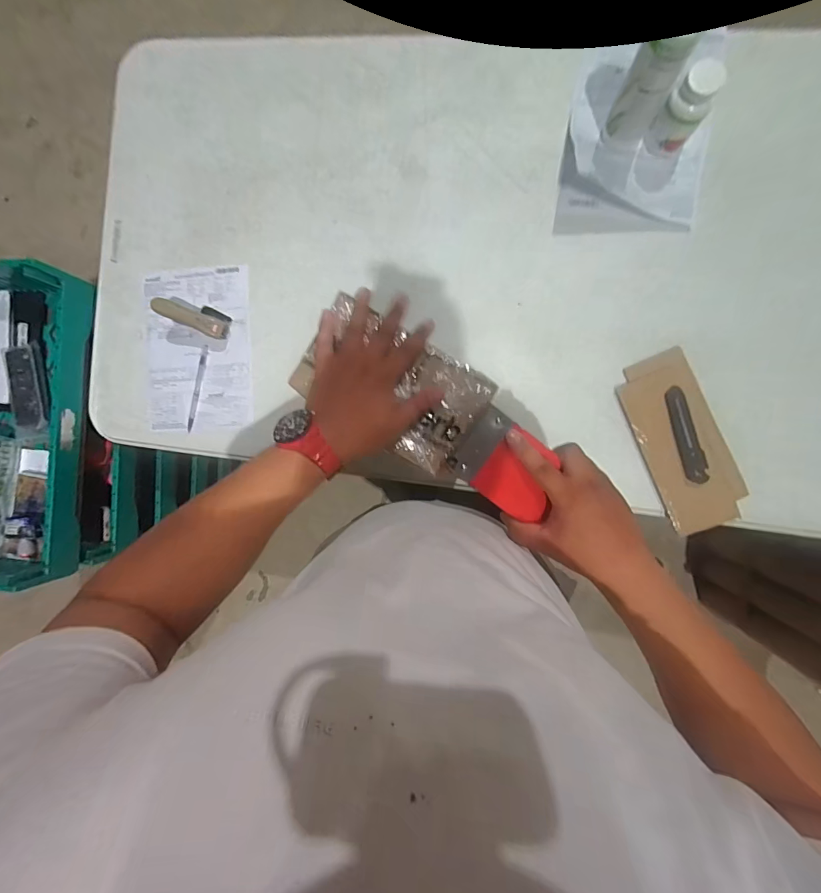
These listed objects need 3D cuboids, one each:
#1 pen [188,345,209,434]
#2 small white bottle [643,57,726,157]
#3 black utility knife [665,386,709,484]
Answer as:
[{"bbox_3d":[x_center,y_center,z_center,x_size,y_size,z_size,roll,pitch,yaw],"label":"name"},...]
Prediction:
[{"bbox_3d":[-0.389,-0.105,0.737,0.014,0.008,0.157,15,92,7],"label":"pen"},{"bbox_3d":[0.384,-0.470,0.575,0.058,0.108,0.061,0,90,7],"label":"small white bottle"},{"bbox_3d":[0.418,-0.018,0.610,0.029,0.014,0.146,-13,89,7],"label":"black utility knife"}]

